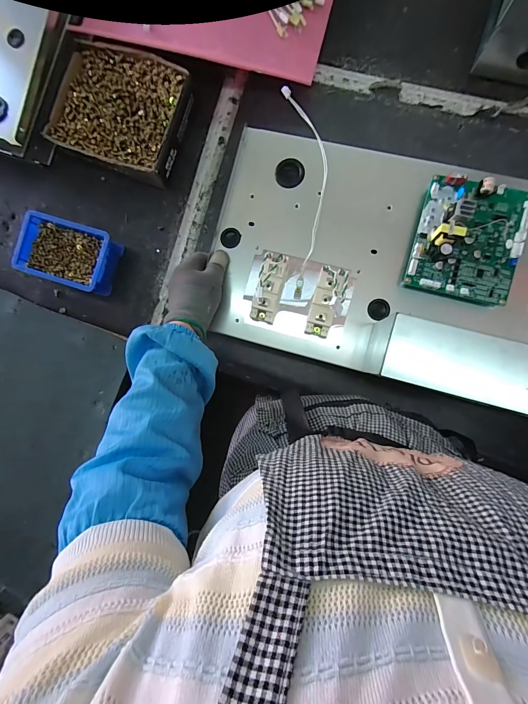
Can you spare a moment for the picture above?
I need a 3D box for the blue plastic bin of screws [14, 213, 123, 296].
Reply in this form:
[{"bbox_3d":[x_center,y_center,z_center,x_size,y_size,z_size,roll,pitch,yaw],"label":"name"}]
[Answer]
[{"bbox_3d":[-0.329,-0.166,0.544,0.150,0.060,0.101,19,92,7],"label":"blue plastic bin of screws"}]

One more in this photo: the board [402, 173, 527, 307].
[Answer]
[{"bbox_3d":[0.265,-0.147,0.410,0.134,0.042,0.156,16,92,7],"label":"board"}]

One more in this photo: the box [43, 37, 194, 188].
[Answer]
[{"bbox_3d":[-0.233,-0.398,0.529,0.204,0.050,0.186,19,92,7],"label":"box"}]

